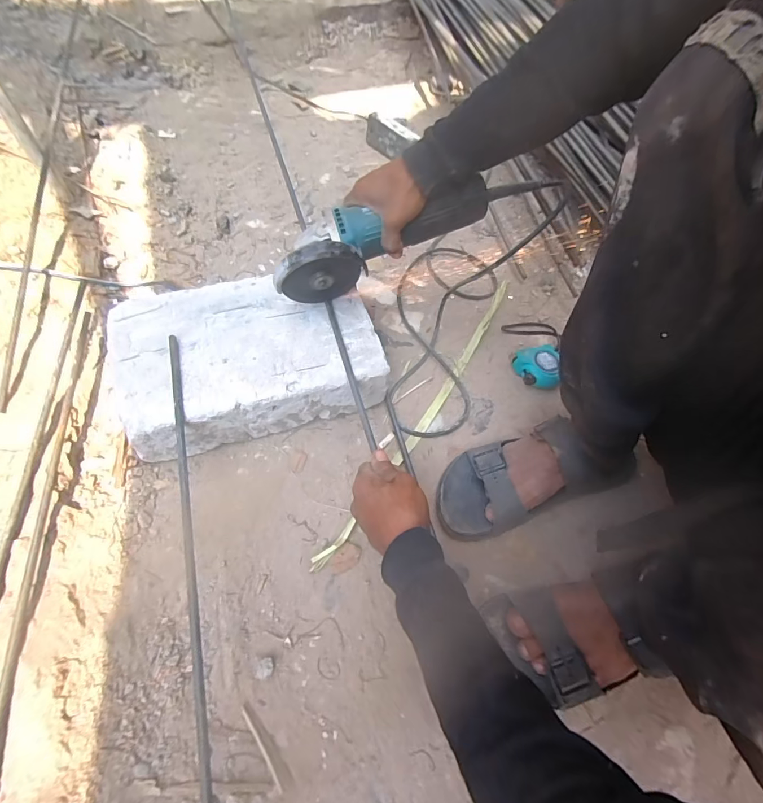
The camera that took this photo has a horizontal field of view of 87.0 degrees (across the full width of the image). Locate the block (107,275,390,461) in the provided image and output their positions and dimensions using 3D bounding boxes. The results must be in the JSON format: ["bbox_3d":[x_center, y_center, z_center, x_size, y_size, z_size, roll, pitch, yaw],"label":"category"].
[{"bbox_3d":[-0.172,-0.058,0.551,0.311,0.105,0.194,-15,63,-12],"label":"block"}]

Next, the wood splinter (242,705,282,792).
[{"bbox_3d":[-0.117,0.335,0.391,0.005,0.004,0.078,-32,68,-19],"label":"wood splinter"}]

